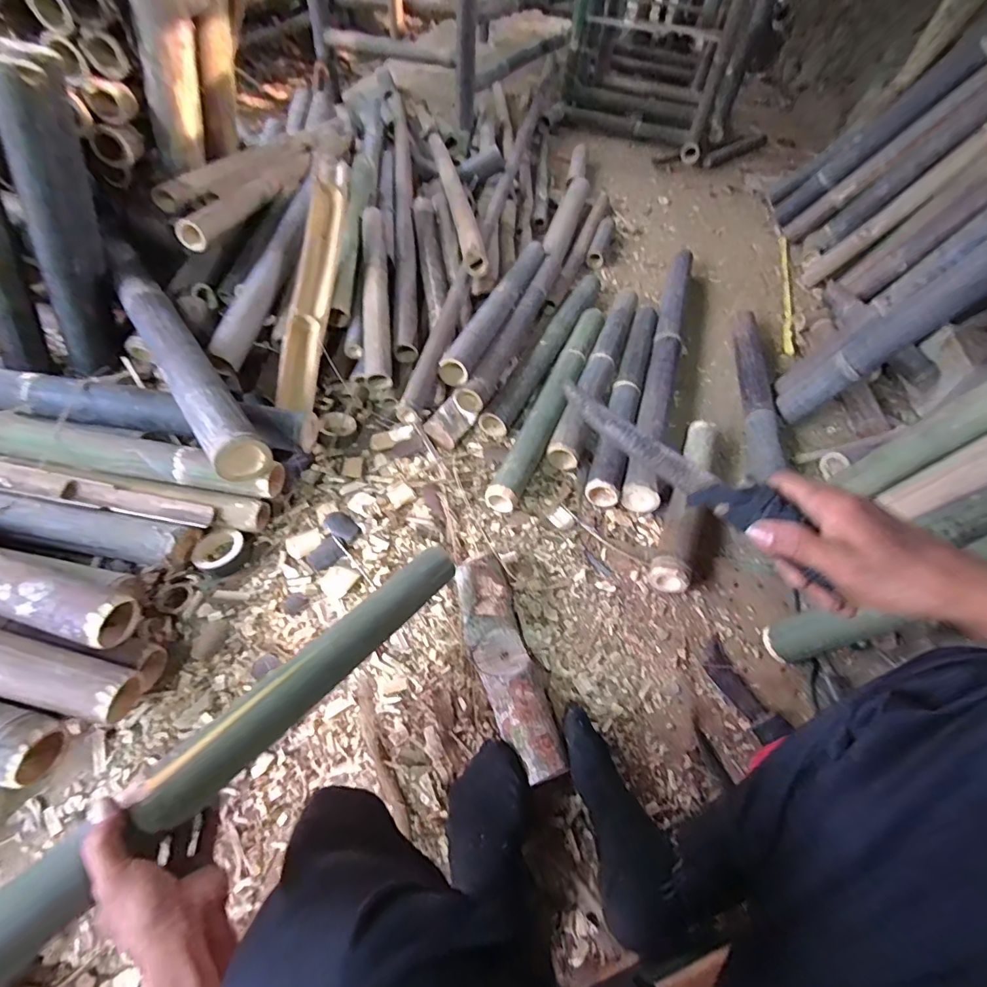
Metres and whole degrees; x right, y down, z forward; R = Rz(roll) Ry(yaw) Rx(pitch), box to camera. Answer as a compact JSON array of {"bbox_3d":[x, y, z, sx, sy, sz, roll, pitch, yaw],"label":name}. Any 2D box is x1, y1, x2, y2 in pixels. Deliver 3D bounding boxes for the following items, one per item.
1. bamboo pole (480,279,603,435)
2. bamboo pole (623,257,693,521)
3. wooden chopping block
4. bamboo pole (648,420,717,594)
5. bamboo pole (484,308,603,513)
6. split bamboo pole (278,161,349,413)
[{"bbox_3d":[0.142,-0.368,1.163,0.073,0.060,0.647,25,54,10],"label":"bamboo pole"},{"bbox_3d":[0.427,-0.341,1.174,0.077,0.079,0.971,19,55,6],"label":"bamboo pole"},{"bbox_3d":[0.017,0.243,0.697,0.095,0.062,0.323,-15,57,-18],"label":"wooden chopping block"},{"bbox_3d":[0.387,0.008,0.912,0.078,0.070,0.411,23,54,9],"label":"bamboo pole"},{"bbox_3d":[0.133,-0.217,1.041,0.071,0.080,0.645,23,55,9],"label":"bamboo pole"},{"bbox_3d":[-0.380,-0.456,1.004,0.077,0.038,0.597,5,78,-2],"label":"split bamboo pole"}]

